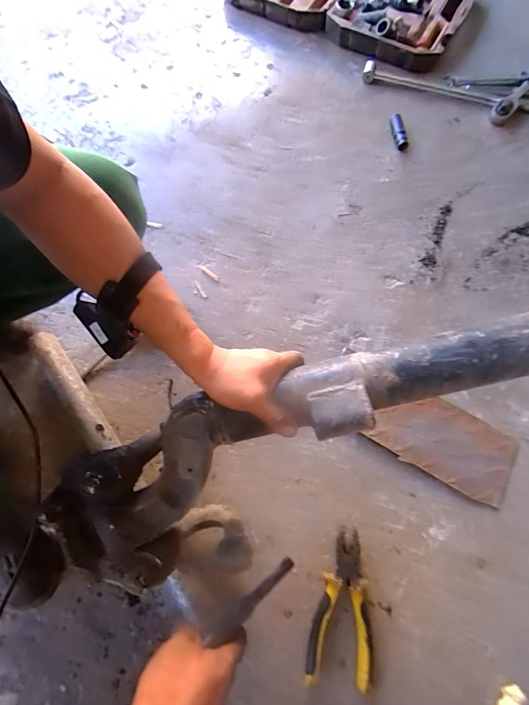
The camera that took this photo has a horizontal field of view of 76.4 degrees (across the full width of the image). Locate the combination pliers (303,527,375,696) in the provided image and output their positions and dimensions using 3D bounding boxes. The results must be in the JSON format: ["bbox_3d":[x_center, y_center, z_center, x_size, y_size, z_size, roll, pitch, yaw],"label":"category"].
[{"bbox_3d":[0.105,0.339,0.453,0.079,0.021,0.171,8,71,2],"label":"combination pliers"}]

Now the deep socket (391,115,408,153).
[{"bbox_3d":[0.289,-0.475,0.721,0.021,0.016,0.085,-12,85,-4],"label":"deep socket"}]

